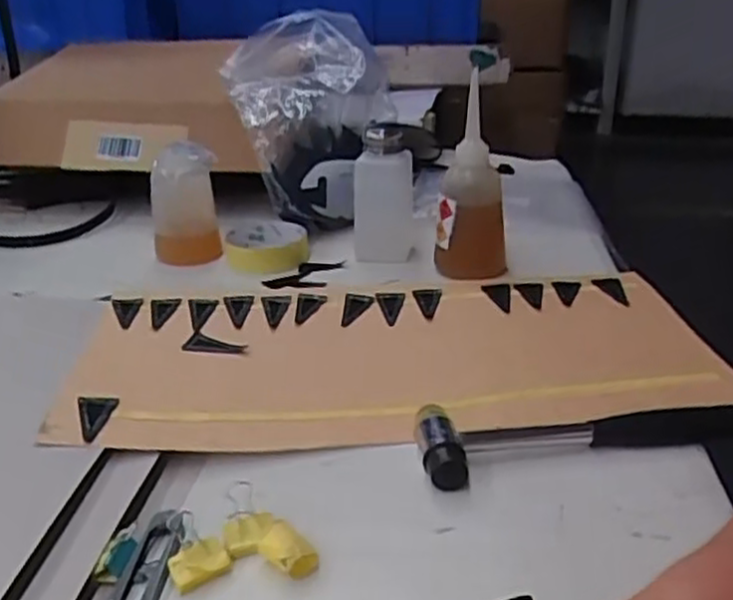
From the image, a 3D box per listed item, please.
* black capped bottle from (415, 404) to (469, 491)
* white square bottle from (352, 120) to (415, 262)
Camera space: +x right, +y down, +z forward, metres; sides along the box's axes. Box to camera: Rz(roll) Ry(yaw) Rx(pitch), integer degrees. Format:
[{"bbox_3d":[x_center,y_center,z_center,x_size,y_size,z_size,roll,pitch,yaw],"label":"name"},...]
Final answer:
[{"bbox_3d":[0.043,0.084,0.446,0.023,0.027,0.057,-4,25,-5],"label":"black capped bottle"},{"bbox_3d":[0.017,-0.110,0.733,0.058,0.115,0.058,1,25,3],"label":"white square bottle"}]

